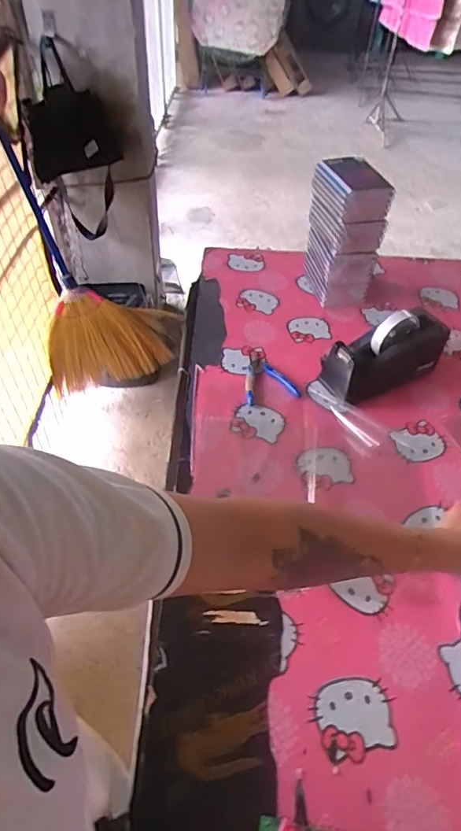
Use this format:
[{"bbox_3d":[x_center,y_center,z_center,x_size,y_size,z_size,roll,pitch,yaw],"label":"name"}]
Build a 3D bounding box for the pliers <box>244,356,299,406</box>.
[{"bbox_3d":[0.056,-0.065,0.852,0.092,0.013,0.117,-11,49,-13],"label":"pliers"}]

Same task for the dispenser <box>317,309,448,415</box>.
[{"bbox_3d":[0.246,-0.103,0.830,0.215,0.119,0.085,-20,52,-21],"label":"dispenser"}]

